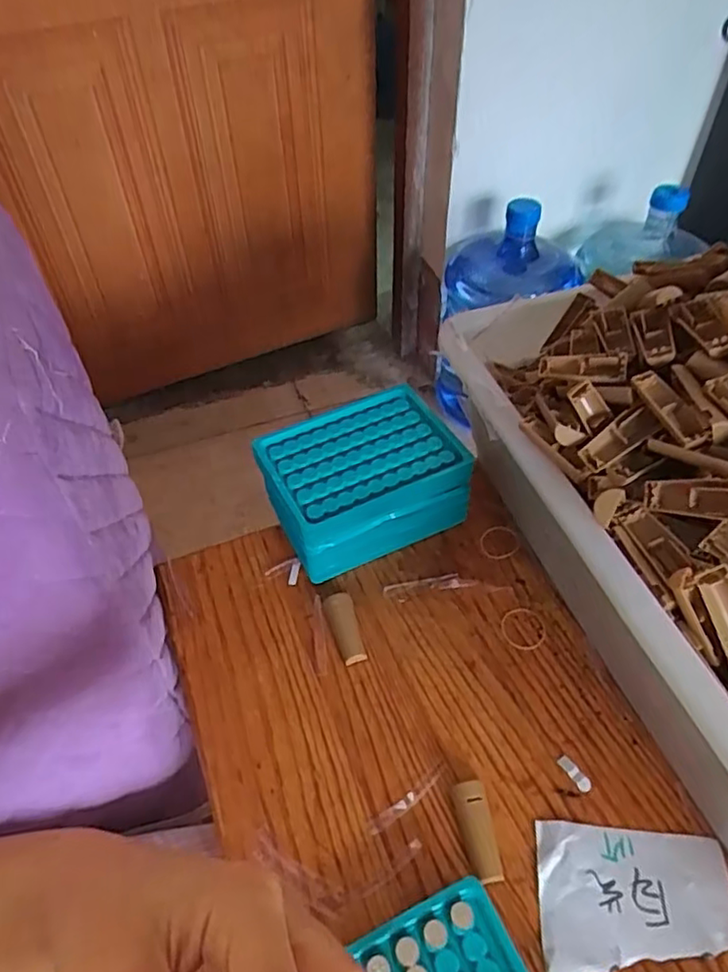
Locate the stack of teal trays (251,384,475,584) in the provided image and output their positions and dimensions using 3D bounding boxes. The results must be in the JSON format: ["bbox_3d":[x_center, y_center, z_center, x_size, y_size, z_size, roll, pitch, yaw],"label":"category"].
[{"bbox_3d":[-0.001,0.001,0.480,0.136,0.081,0.091,-21,52,-16],"label":"stack of teal trays"}]

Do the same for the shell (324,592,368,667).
[{"bbox_3d":[-0.013,0.098,0.438,0.020,0.012,0.050,-12,50,-9],"label":"shell"}]

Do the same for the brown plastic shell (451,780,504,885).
[{"bbox_3d":[0.063,0.191,0.352,0.018,0.013,0.049,-7,49,-5],"label":"brown plastic shell"}]

